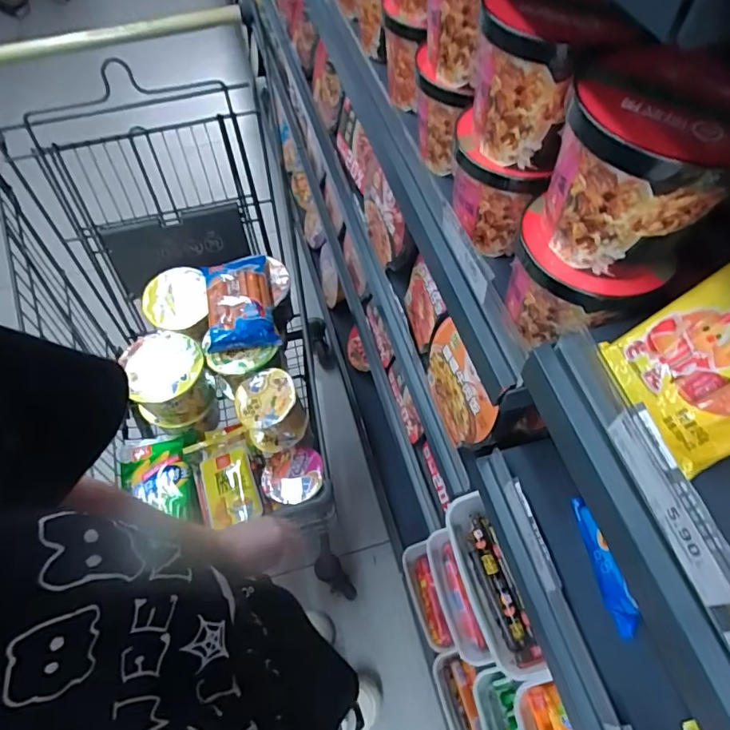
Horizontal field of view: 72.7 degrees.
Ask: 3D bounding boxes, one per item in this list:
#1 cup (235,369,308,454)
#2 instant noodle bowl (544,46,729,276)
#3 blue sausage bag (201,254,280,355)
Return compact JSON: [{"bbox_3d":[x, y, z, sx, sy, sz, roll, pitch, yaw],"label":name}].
[{"bbox_3d":[-0.162,0.081,0.857,0.101,0.115,0.102,-1,60,1],"label":"cup"},{"bbox_3d":[0.171,-0.123,0.304,0.101,0.103,0.102,-1,60,1],"label":"instant noodle bowl"},{"bbox_3d":[-0.225,-0.116,0.879,0.114,0.031,0.199,-12,60,-6],"label":"blue sausage bag"}]

